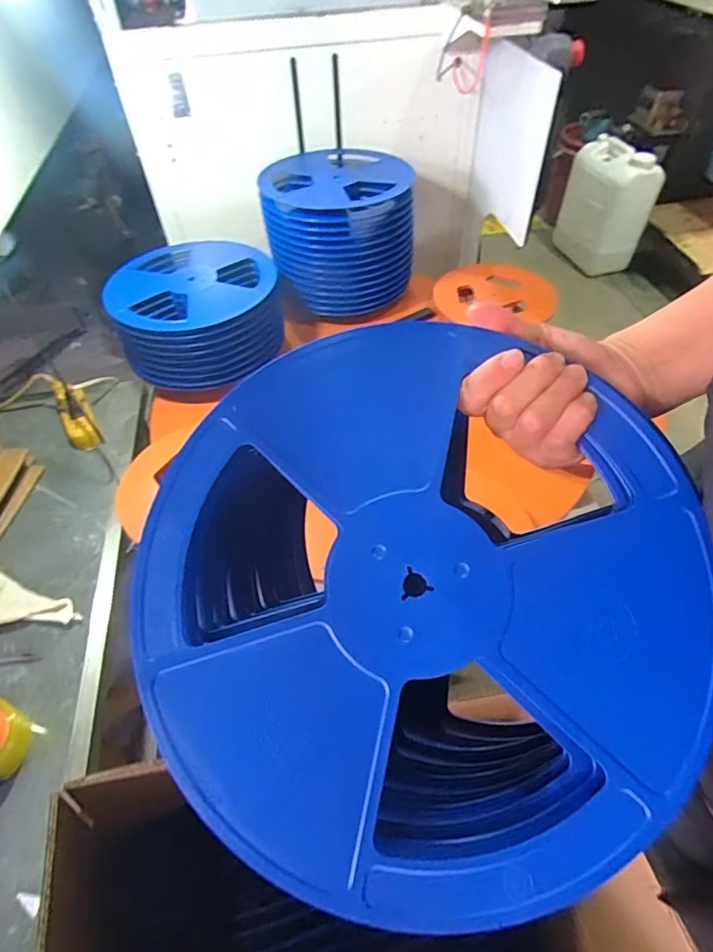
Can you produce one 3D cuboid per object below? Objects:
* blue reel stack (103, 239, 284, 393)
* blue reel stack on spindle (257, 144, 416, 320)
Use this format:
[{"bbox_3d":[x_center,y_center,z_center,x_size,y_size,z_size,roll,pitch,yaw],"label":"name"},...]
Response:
[{"bbox_3d":[-0.296,-0.316,0.987,0.295,0.144,0.266,-8,51,-4],"label":"blue reel stack"},{"bbox_3d":[-0.041,-0.521,1.102,0.296,0.230,0.269,-9,51,-6],"label":"blue reel stack on spindle"}]

